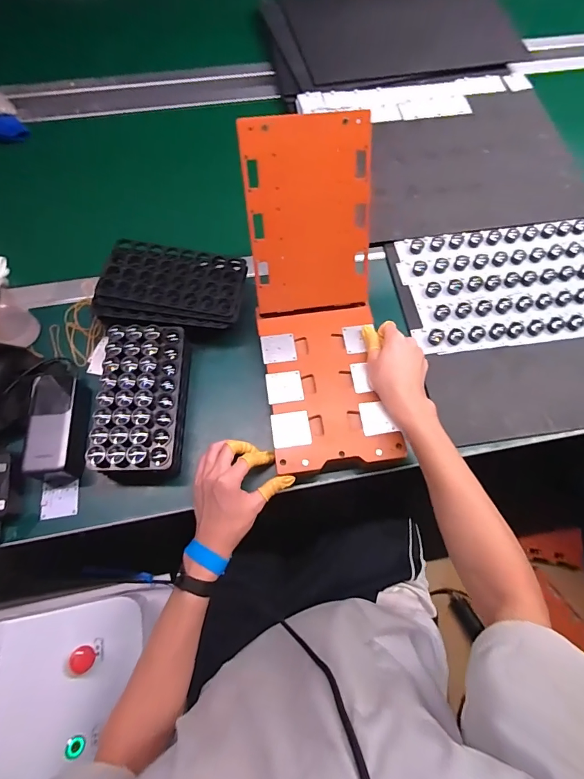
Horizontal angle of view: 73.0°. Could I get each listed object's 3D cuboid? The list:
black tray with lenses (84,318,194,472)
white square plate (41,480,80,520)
[{"bbox_3d":[-0.196,0.012,0.530,0.106,0.065,0.199,-1,68,-2],"label":"black tray with lenses"},{"bbox_3d":[-0.301,0.144,0.515,0.043,0.005,0.044,-4,76,-8],"label":"white square plate"}]

